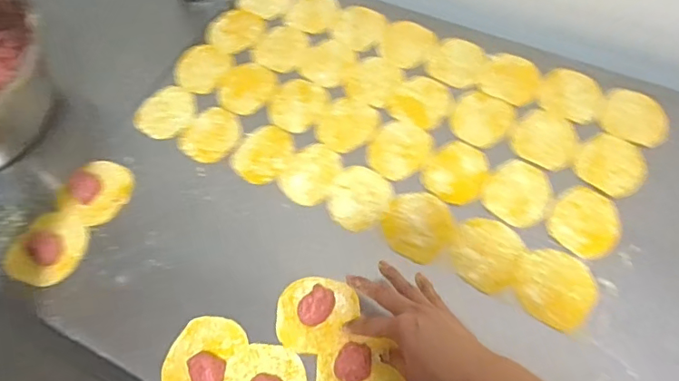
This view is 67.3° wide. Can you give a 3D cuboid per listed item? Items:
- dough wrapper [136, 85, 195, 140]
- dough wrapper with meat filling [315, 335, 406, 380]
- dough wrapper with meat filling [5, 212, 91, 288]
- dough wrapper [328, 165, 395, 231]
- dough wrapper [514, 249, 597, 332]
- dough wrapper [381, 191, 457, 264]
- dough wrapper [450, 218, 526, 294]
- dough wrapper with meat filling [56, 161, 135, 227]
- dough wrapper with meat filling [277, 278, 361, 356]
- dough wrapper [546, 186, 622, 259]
[{"bbox_3d":[-0.231,-0.106,0.680,0.076,0.004,0.082,-1,59,2],"label":"dough wrapper"},{"bbox_3d":[0.019,0.175,0.484,0.082,0.021,0.074,-2,58,1],"label":"dough wrapper with meat filling"},{"bbox_3d":[-0.324,0.066,0.572,0.083,0.012,0.082,19,61,14],"label":"dough wrapper with meat filling"},{"bbox_3d":[0.024,0.009,0.605,0.068,0.004,0.080,26,63,17],"label":"dough wrapper"},{"bbox_3d":[0.227,0.099,0.534,0.079,0.004,0.078,28,64,18],"label":"dough wrapper"},{"bbox_3d":[0.091,0.038,0.579,0.077,0.006,0.079,-1,59,2],"label":"dough wrapper"},{"bbox_3d":[0.162,0.067,0.559,0.069,0.004,0.084,24,63,16],"label":"dough wrapper"},{"bbox_3d":[-0.287,0.001,0.609,0.069,0.018,0.080,24,63,16],"label":"dough wrapper with meat filling"},{"bbox_3d":[-0.022,0.123,0.519,0.082,0.021,0.077,-1,59,2],"label":"dough wrapper with meat filling"},{"bbox_3d":[0.276,0.033,0.569,0.073,0.006,0.082,35,66,21],"label":"dough wrapper"}]

